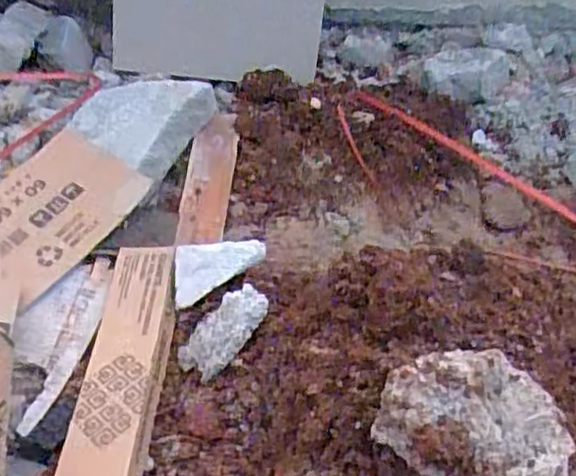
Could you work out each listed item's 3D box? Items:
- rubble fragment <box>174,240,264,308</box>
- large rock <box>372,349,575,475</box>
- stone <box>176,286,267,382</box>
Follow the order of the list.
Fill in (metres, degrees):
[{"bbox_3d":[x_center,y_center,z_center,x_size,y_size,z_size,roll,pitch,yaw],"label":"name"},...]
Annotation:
[{"bbox_3d":[-0.081,0.038,0.813,0.107,0.013,0.074,-7,66,3],"label":"rubble fragment"},{"bbox_3d":[0.152,0.147,0.544,0.145,0.052,0.120,33,49,25],"label":"large rock"},{"bbox_3d":[-0.068,0.099,0.739,0.067,0.016,0.111,25,69,40],"label":"stone"}]

